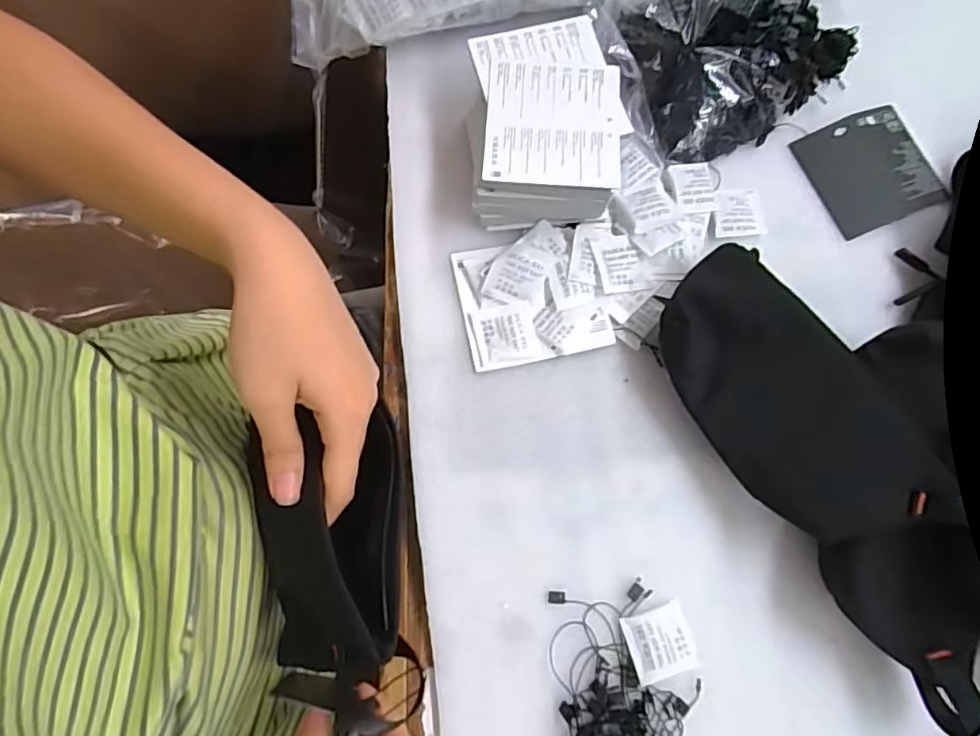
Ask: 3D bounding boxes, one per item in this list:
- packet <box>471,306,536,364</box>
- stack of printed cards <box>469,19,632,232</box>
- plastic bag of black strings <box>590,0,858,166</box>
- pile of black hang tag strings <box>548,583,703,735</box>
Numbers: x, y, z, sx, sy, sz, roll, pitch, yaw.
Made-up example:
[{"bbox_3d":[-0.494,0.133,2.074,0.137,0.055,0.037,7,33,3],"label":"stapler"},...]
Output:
[{"bbox_3d":[0.011,-0.024,0.399,0.040,0.004,0.037,-11,76,-5],"label":"packet"},{"bbox_3d":[0.039,-0.174,0.411,0.105,0.052,0.132,-2,76,-2],"label":"stack of printed cards"},{"bbox_3d":[0.188,-0.237,0.433,0.185,0.052,0.127,-18,77,-6],"label":"plastic bag of black strings"},{"bbox_3d":[0.083,0.197,0.341,0.084,0.012,0.120,-4,76,-3],"label":"pile of black hang tag strings"}]

